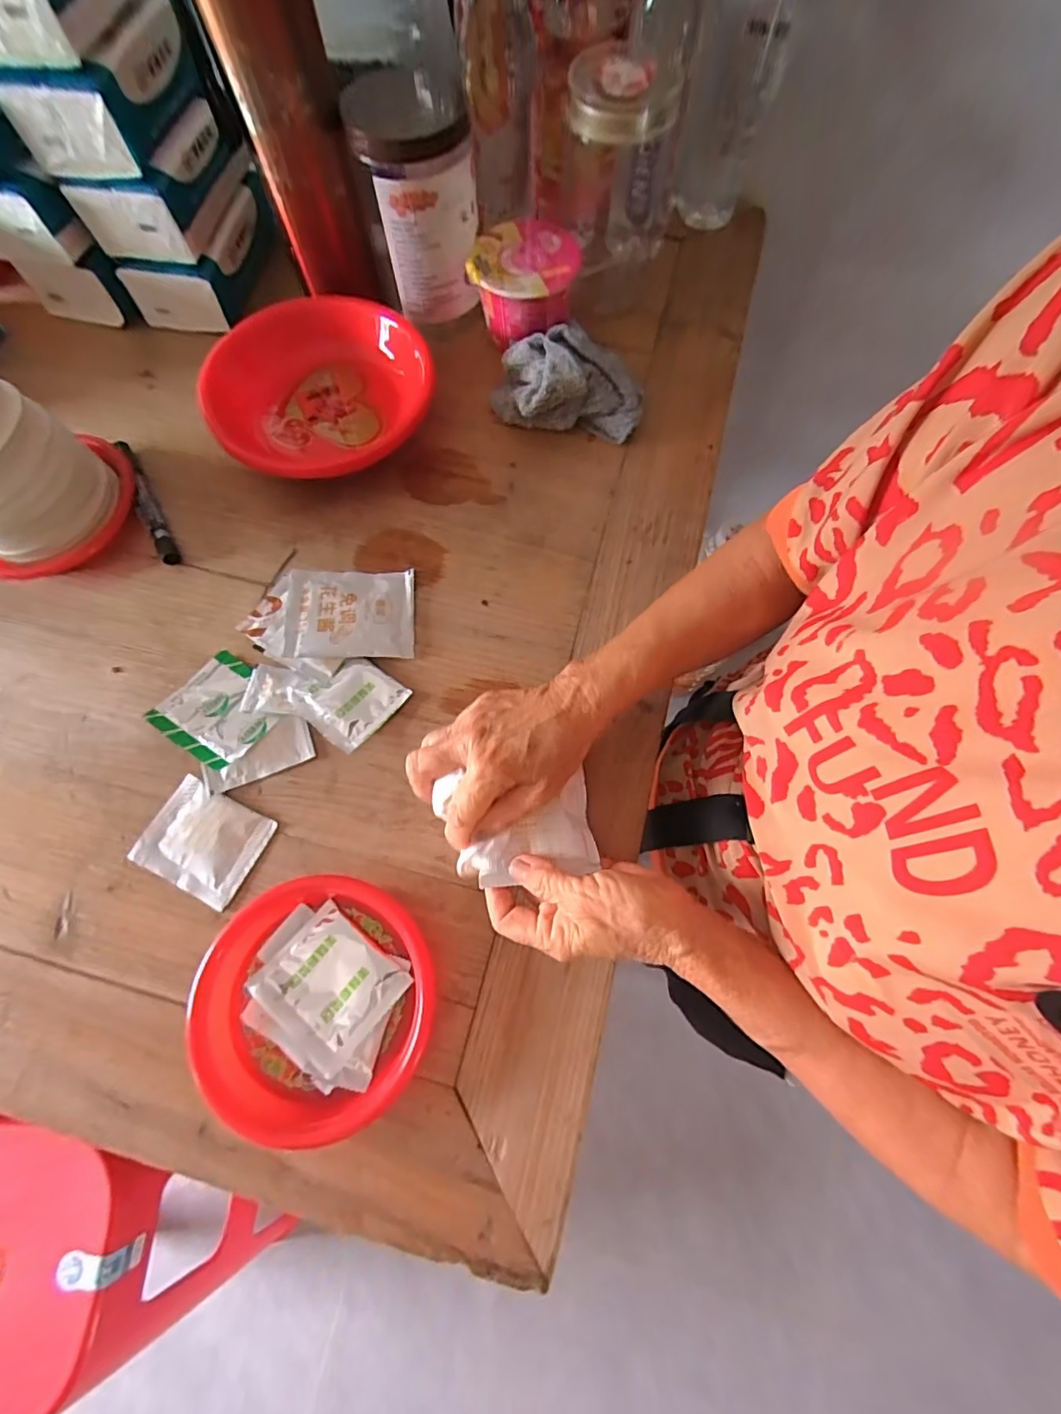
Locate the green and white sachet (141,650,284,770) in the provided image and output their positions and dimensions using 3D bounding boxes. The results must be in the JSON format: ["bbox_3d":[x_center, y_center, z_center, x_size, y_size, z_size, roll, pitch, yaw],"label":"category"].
[{"bbox_3d":[-0.230,0.001,0.398,0.081,0.013,0.070,36,75,11],"label":"green and white sachet"}]

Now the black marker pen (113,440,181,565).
[{"bbox_3d":[-0.327,-0.178,0.455,0.015,0.018,0.138,-29,74,-9],"label":"black marker pen"}]

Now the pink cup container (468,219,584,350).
[{"bbox_3d":[-0.005,-0.381,0.495,0.094,0.065,0.095,13,72,4],"label":"pink cup container"}]

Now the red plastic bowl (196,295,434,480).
[{"bbox_3d":[-0.196,-0.293,0.491,0.182,0.051,0.182,0,72,0],"label":"red plastic bowl"}]

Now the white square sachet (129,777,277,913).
[{"bbox_3d":[-0.226,0.092,0.373,0.077,0.006,0.064,26,74,8],"label":"white square sachet"}]

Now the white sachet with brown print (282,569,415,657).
[{"bbox_3d":[-0.140,-0.075,0.421,0.095,0.018,0.078,-4,72,-1],"label":"white sachet with brown print"}]

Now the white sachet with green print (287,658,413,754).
[{"bbox_3d":[-0.135,-0.007,0.404,0.065,0.010,0.064,39,76,12],"label":"white sachet with green print"}]

